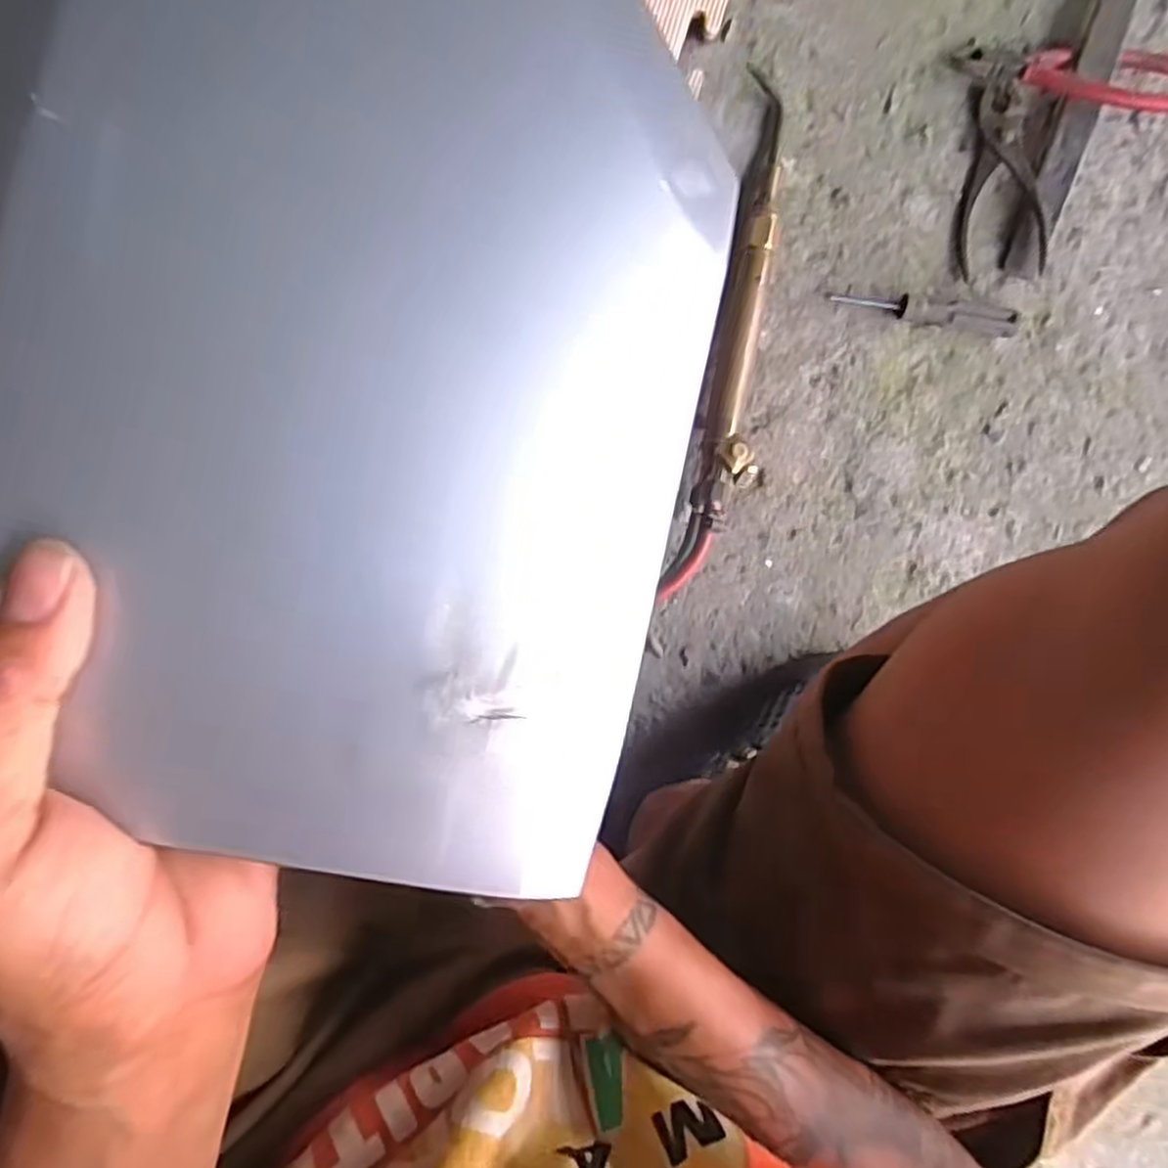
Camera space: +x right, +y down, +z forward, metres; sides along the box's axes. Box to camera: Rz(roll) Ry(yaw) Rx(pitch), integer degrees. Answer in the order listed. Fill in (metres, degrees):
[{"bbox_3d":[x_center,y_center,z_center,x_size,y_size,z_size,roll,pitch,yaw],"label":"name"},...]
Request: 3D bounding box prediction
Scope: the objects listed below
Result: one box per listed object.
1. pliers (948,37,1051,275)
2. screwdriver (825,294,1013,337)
[{"bbox_3d":[0.320,-0.329,0.595,0.061,0.020,0.171,-6,93,-2],"label":"pliers"},{"bbox_3d":[0.265,-0.213,0.600,0.143,0.019,0.023,6,92,-2],"label":"screwdriver"}]

